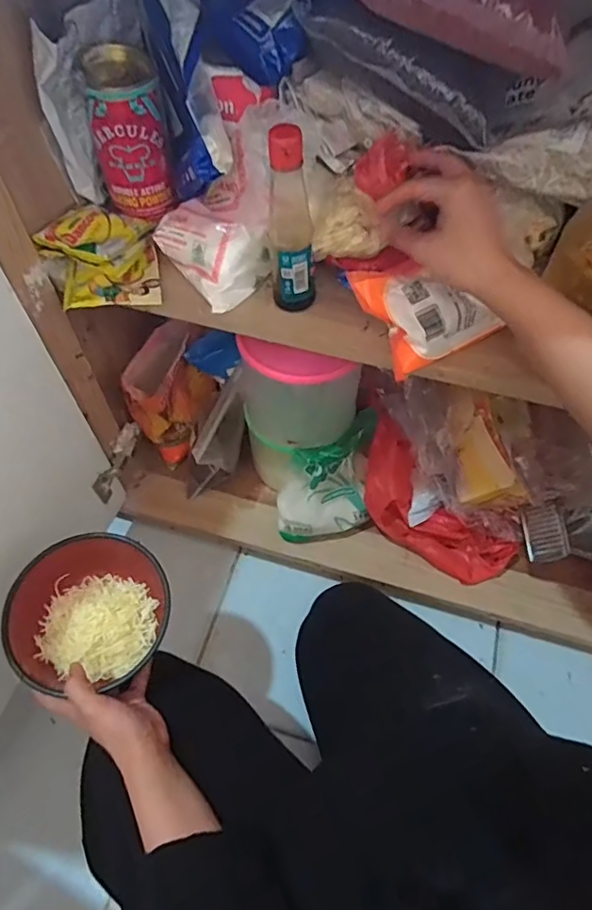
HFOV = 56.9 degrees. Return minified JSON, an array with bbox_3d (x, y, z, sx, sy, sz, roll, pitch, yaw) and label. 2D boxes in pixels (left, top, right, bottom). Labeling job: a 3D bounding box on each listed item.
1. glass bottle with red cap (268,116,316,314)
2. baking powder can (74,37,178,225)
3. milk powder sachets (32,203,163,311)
[{"bbox_3d":[-0.002,-0.194,0.460,0.038,0.150,0.036,-2,57,-1],"label":"glass bottle with red cap"},{"bbox_3d":[-0.159,-0.305,0.525,0.066,0.128,0.068,0,57,0],"label":"baking powder can"},{"bbox_3d":[-0.190,-0.195,0.532,0.106,0.040,0.117,-9,57,-6],"label":"milk powder sachets"}]

